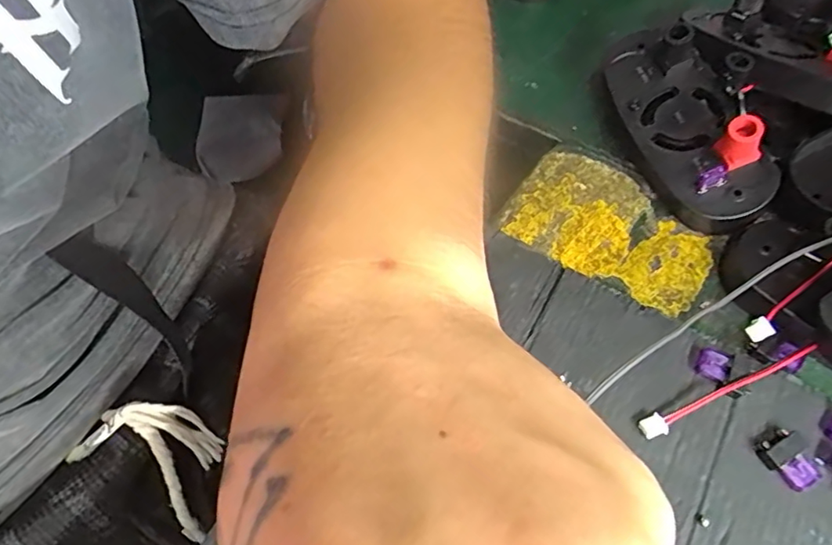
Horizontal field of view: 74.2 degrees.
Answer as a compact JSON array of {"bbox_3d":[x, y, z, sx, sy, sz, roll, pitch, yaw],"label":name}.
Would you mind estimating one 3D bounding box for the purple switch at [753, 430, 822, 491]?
[{"bbox_3d":[0.142,0.071,0.207,0.018,0.006,0.020,-27,63,-14],"label":"purple switch"}]

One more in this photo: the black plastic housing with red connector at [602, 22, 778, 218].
[{"bbox_3d":[0.130,-0.076,0.270,0.046,0.047,0.112,-13,60,-7],"label":"black plastic housing with red connector"}]

